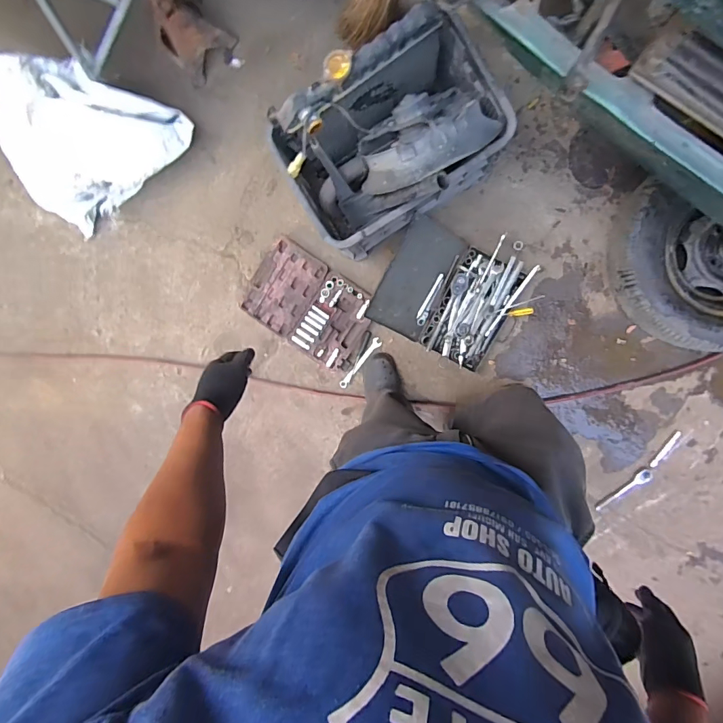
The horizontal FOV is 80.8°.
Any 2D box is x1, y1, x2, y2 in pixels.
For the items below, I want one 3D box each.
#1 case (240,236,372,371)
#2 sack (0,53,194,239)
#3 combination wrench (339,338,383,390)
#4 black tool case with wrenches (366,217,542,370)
[{"bbox_3d":[-0.166,-0.183,1.403,0.419,0.029,0.281,34,100,1],"label":"case"},{"bbox_3d":[-0.806,-0.599,1.246,0.477,0.264,0.437,19,99,5],"label":"sack"},{"bbox_3d":[-0.006,0.008,1.377,0.031,0.011,0.198,39,100,0],"label":"combination wrench"},{"bbox_3d":[0.282,-0.212,1.281,0.406,0.104,0.381,28,99,3],"label":"black tool case with wrenches"}]

